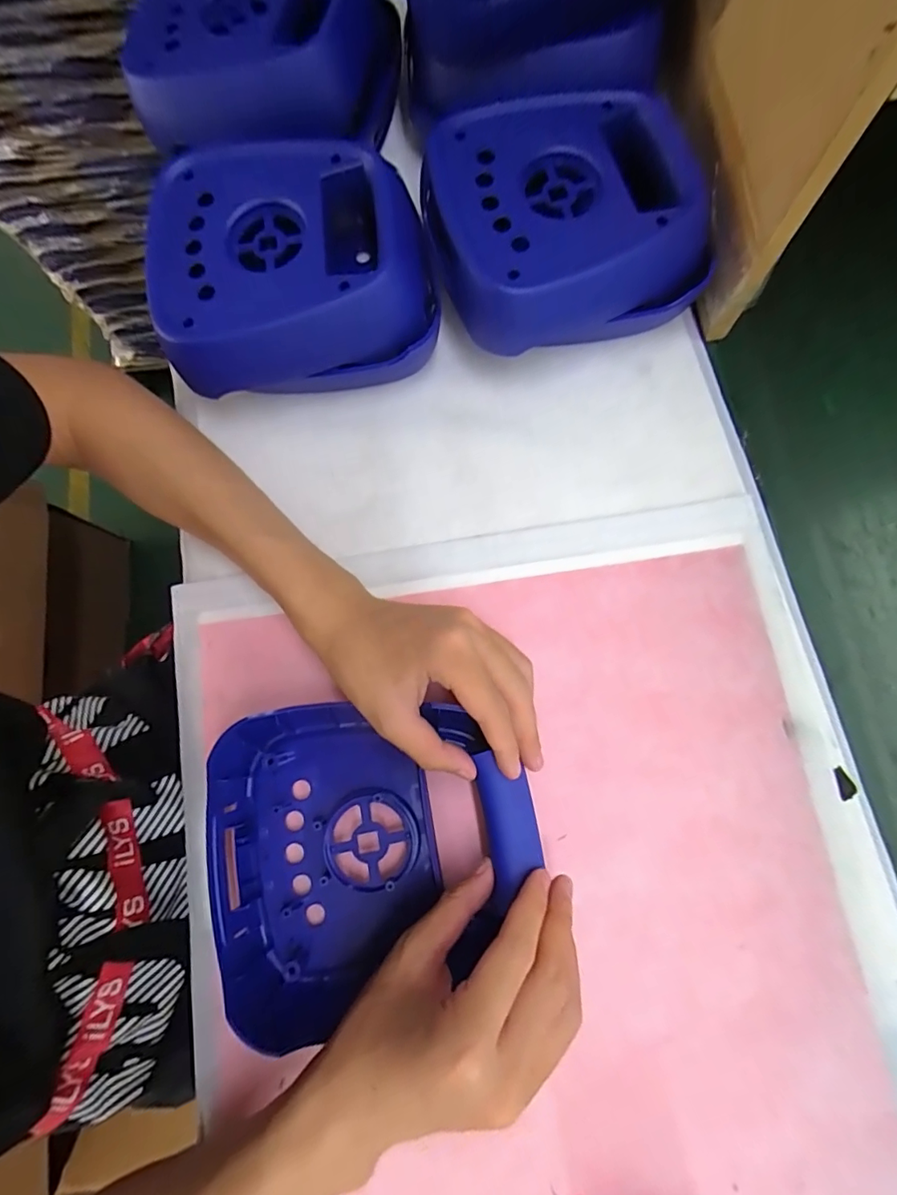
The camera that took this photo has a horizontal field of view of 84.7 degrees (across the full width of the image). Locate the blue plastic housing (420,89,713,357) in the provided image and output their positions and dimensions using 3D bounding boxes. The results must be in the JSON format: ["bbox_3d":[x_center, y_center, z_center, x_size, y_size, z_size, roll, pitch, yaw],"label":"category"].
[{"bbox_3d":[0.078,-0.256,0.345,0.182,0.069,0.158,-16,80,-3],"label":"blue plastic housing"}]

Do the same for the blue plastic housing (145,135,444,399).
[{"bbox_3d":[-0.102,-0.223,0.340,0.174,0.073,0.160,-12,79,-2],"label":"blue plastic housing"}]

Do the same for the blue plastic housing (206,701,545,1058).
[{"bbox_3d":[-0.044,0.145,0.279,0.180,0.056,0.163,-7,79,-1],"label":"blue plastic housing"}]

